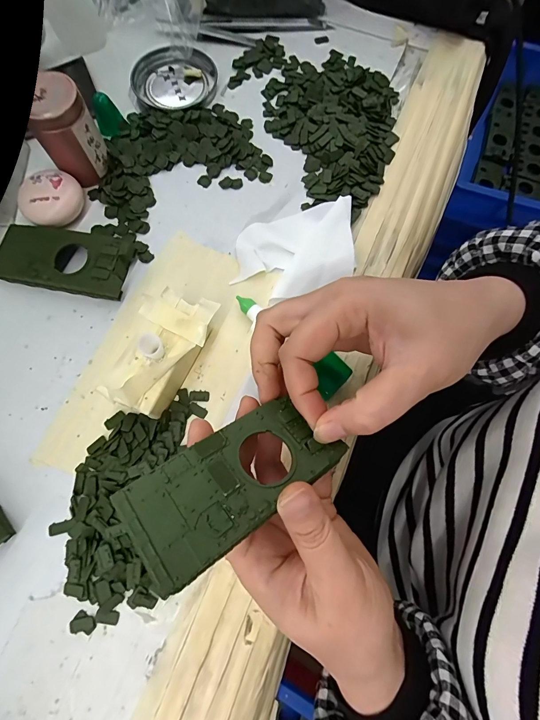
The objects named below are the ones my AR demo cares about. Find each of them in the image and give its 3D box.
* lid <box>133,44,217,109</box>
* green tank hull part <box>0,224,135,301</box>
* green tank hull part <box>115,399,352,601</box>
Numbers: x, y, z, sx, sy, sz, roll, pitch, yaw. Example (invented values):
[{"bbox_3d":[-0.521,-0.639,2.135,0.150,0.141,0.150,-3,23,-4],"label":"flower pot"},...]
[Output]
[{"bbox_3d":[-0.093,-0.270,0.333,0.072,0.014,0.072,0,74,1],"label":"lid"},{"bbox_3d":[-0.161,-0.076,0.271,0.102,0.020,0.048,12,75,5],"label":"green tank hull part"},{"bbox_3d":[-0.014,0.053,0.158,0.098,0.012,0.044,-25,74,-30],"label":"green tank hull part"}]

